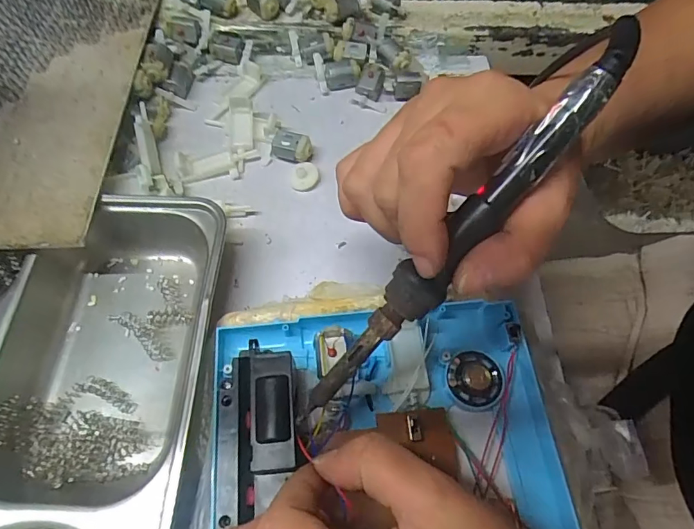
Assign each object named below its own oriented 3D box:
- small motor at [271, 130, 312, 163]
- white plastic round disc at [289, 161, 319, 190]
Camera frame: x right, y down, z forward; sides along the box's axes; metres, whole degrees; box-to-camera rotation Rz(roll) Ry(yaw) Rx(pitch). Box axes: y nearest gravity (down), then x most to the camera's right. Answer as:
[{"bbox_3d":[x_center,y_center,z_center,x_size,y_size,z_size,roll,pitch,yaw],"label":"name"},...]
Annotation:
[{"bbox_3d":[-0.041,-0.086,0.341,0.029,0.019,0.016,12,63,3],"label":"small motor"},{"bbox_3d":[-0.032,-0.065,0.337,0.021,0.004,0.022,1,80,-8],"label":"white plastic round disc"}]

